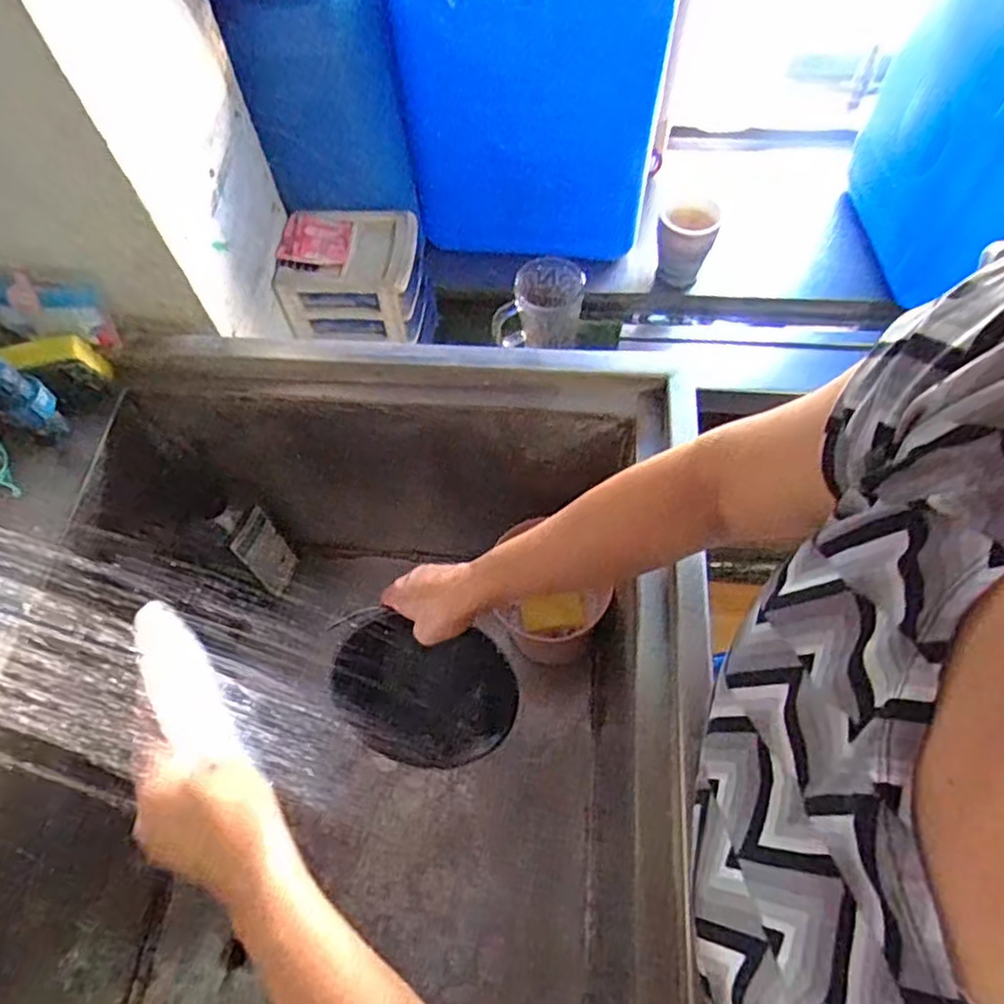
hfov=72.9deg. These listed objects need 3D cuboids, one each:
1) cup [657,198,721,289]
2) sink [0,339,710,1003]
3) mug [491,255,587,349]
[{"bbox_3d":[0.261,-0.373,0.976,0.076,0.119,0.082,-1,62,2],"label":"cup"},{"bbox_3d":[-0.163,0.262,0.706,0.656,0.467,0.715,5,62,5],"label":"sink"},{"bbox_3d":[0.052,-0.256,0.903,0.103,0.085,0.103,12,63,8],"label":"mug"}]

